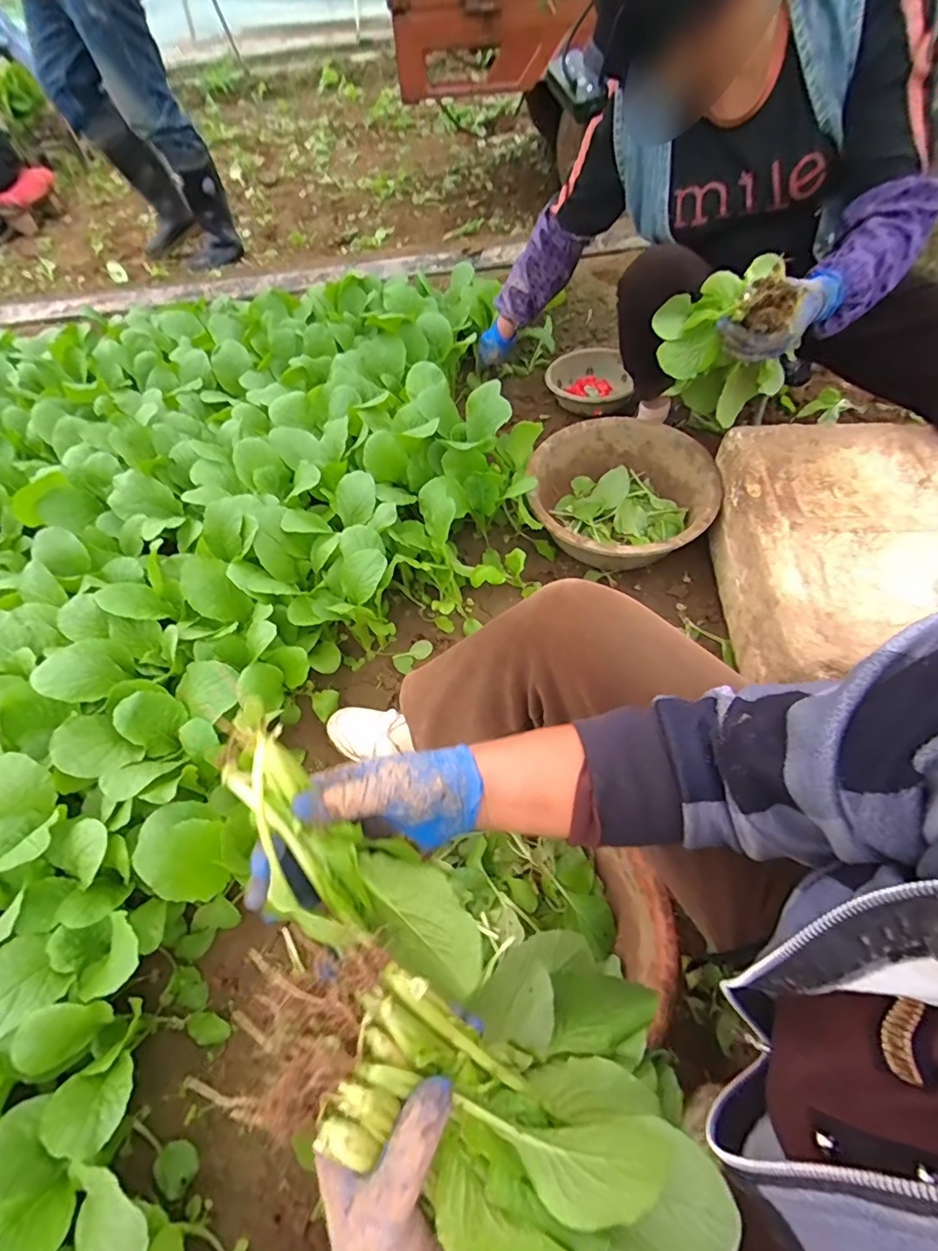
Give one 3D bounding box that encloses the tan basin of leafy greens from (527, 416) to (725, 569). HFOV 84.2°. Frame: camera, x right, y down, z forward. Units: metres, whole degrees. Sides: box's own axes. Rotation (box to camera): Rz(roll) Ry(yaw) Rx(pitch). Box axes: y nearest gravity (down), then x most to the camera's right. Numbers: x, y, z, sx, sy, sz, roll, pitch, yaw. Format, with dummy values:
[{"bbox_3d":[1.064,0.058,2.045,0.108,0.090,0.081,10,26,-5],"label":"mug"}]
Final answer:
[{"bbox_3d":[0.292,-0.243,1.012,0.334,0.119,0.335,7,57,8],"label":"tan basin of leafy greens"}]

